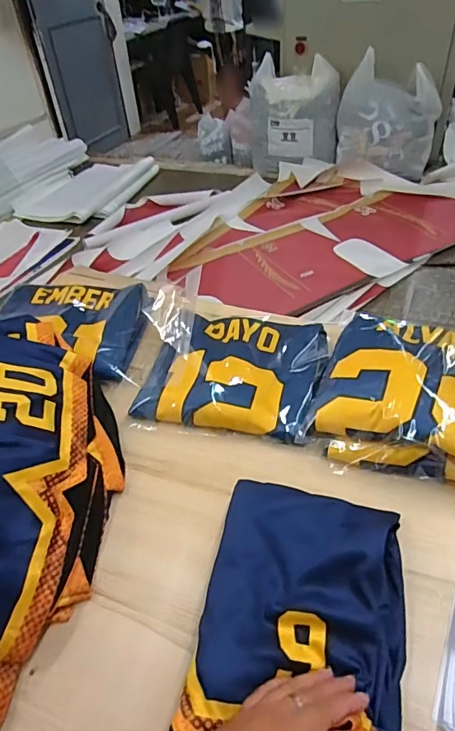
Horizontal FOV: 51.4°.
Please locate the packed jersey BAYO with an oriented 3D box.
[{"bbox_3d":[-0.003,-0.012,0.650,0.261,0.035,0.218,9,53,15],"label":"packed jersey BAYO"}]

